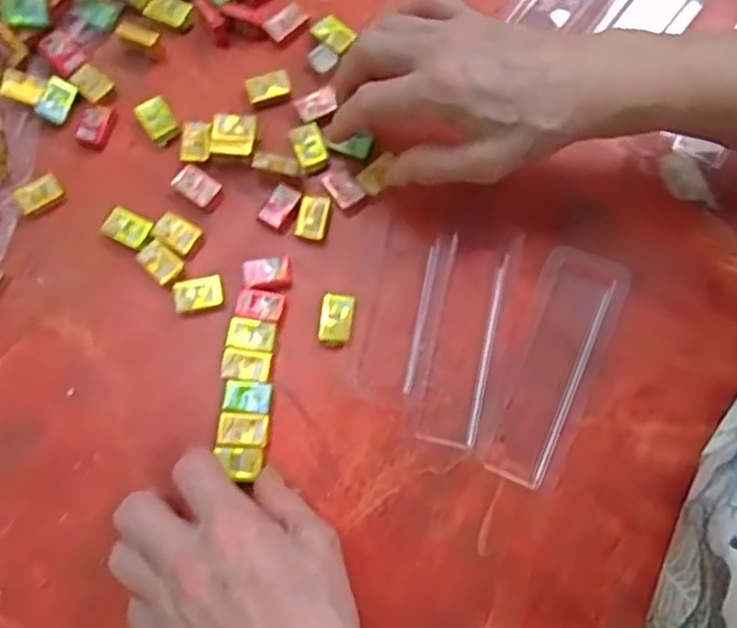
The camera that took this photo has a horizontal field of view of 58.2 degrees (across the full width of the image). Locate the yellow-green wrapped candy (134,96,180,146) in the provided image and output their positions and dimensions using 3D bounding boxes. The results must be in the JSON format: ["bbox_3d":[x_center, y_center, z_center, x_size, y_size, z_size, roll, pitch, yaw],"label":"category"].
[{"bbox_3d":[-0.126,-0.115,0.398,0.020,0.009,0.028,-35,78,-8],"label":"yellow-green wrapped candy"}]

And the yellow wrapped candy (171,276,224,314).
[{"bbox_3d":[-0.095,-0.011,0.369,0.028,0.007,0.018,-11,76,-3],"label":"yellow wrapped candy"}]

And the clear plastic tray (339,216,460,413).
[{"bbox_3d":[0.018,-0.002,0.372,0.044,0.008,0.105,14,76,4],"label":"clear plastic tray"}]

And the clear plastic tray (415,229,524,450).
[{"bbox_3d":[0.056,0.009,0.364,0.036,0.010,0.125,16,76,4],"label":"clear plastic tray"}]

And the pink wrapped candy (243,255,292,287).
[{"bbox_3d":[-0.057,-0.023,0.373,0.026,0.005,0.017,-8,76,-2],"label":"pink wrapped candy"}]

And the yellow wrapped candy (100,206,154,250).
[{"bbox_3d":[-0.138,-0.049,0.381,0.027,0.007,0.019,26,77,7],"label":"yellow wrapped candy"}]

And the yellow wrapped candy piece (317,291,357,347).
[{"bbox_3d":[-0.018,0.003,0.367,0.018,0.007,0.030,8,76,2],"label":"yellow wrapped candy piece"}]

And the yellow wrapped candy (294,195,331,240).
[{"bbox_3d":[-0.032,-0.056,0.381,0.018,0.005,0.027,9,76,3],"label":"yellow wrapped candy"}]

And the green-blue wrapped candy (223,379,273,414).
[{"bbox_3d":[-0.065,0.044,0.353,0.024,0.004,0.017,7,76,2],"label":"green-blue wrapped candy"}]

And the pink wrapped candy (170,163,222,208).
[{"bbox_3d":[-0.100,-0.075,0.385,0.026,0.004,0.018,34,78,8],"label":"pink wrapped candy"}]

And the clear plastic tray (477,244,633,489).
[{"bbox_3d":[0.100,0.025,0.358,0.044,0.010,0.131,25,77,6],"label":"clear plastic tray"}]

